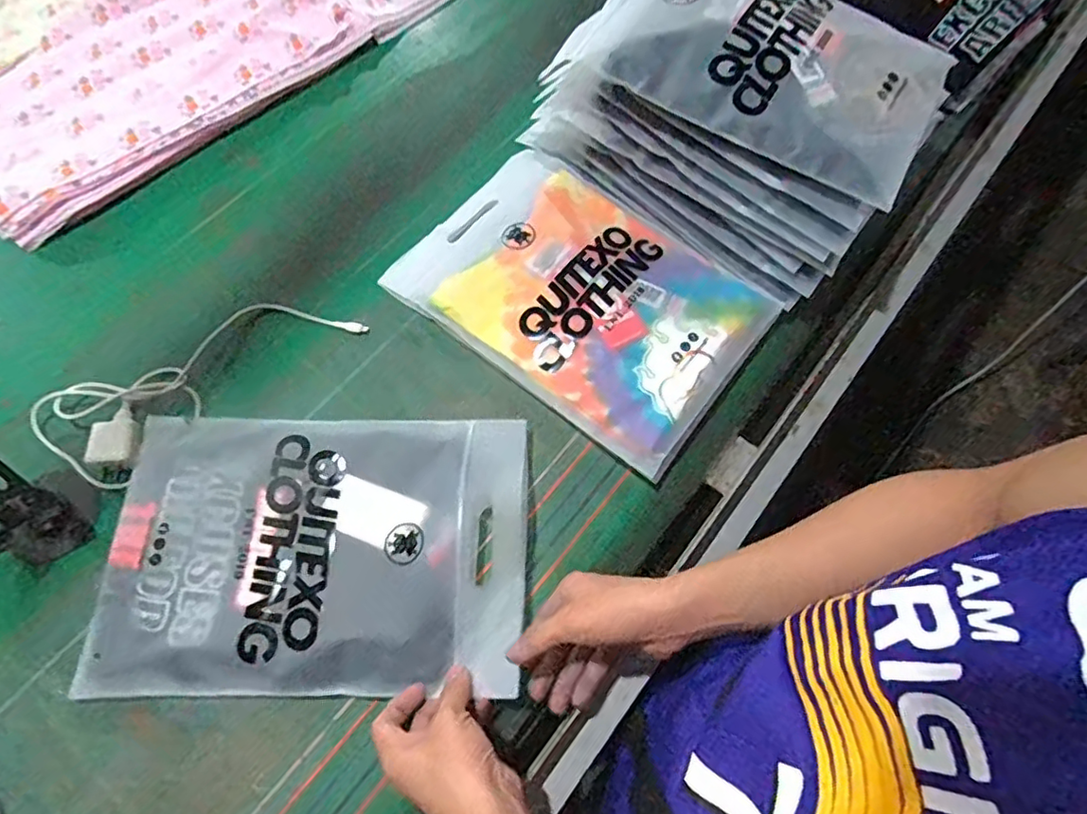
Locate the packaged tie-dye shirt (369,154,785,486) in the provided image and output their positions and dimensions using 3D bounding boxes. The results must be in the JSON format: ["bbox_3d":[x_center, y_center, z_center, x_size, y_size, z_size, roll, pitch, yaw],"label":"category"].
[{"bbox_3d":[0.038,-0.128,0.632,0.360,0.034,0.243,36,71,12],"label":"packaged tie-dye shirt"}]

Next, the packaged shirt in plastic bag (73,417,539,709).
[{"bbox_3d":[-0.202,0.122,0.531,0.363,0.018,0.238,0,68,3],"label":"packaged shirt in plastic bag"}]

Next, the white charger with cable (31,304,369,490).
[{"bbox_3d":[-0.343,-0.035,0.596,0.308,0.029,0.113,-33,72,-14],"label":"white charger with cable"}]

